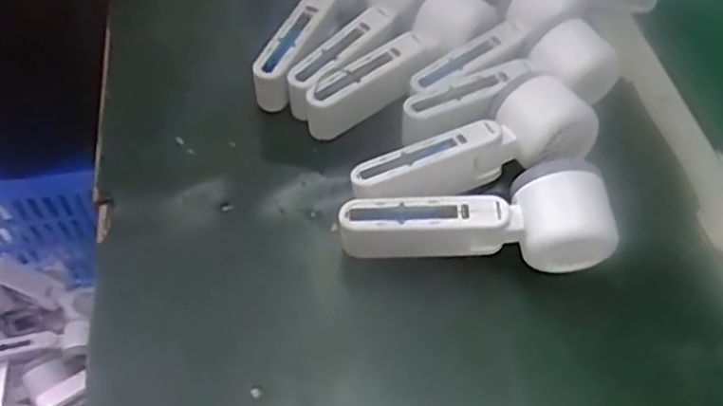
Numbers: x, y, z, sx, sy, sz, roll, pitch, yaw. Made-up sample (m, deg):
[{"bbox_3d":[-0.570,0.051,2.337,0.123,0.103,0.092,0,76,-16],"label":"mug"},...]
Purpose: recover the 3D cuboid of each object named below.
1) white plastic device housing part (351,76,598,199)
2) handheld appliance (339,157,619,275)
[{"bbox_3d":[0.071,-0.044,0.456,0.166,0.046,0.058,-12,55,-11],"label":"white plastic device housing part"},{"bbox_3d":[0.070,0.010,0.425,0.164,0.046,0.057,3,54,0],"label":"handheld appliance"}]

